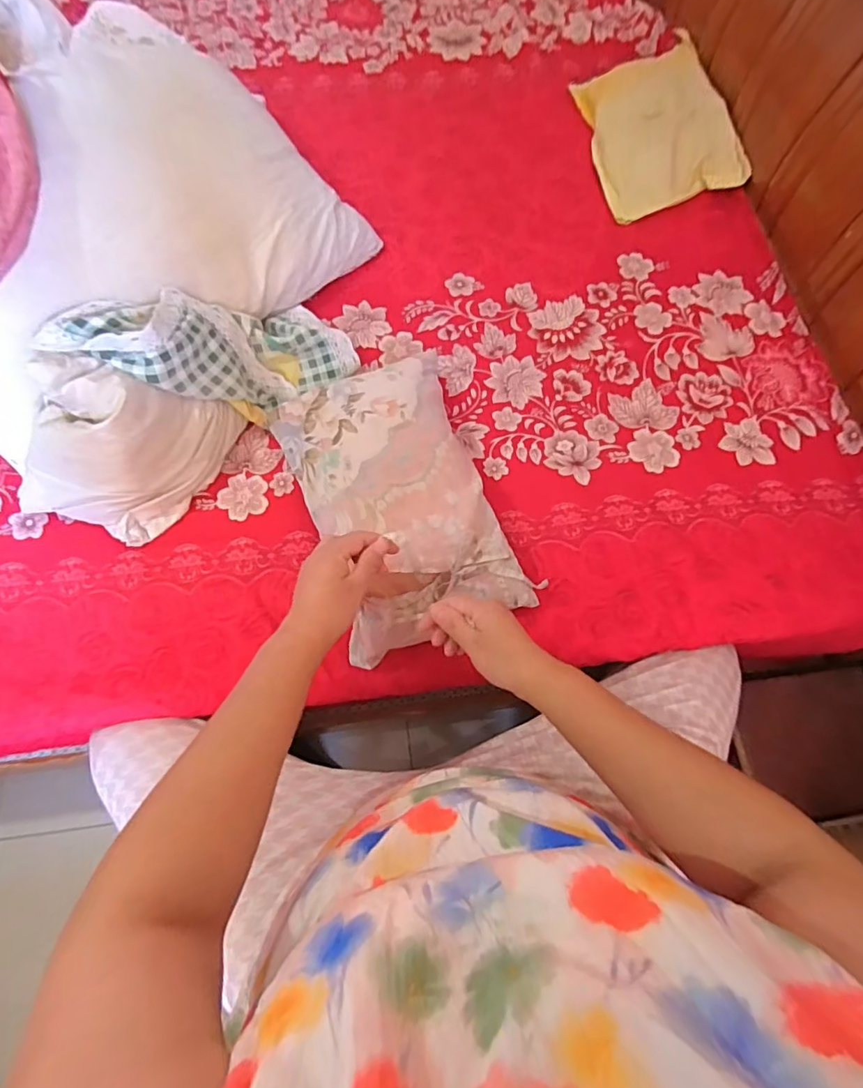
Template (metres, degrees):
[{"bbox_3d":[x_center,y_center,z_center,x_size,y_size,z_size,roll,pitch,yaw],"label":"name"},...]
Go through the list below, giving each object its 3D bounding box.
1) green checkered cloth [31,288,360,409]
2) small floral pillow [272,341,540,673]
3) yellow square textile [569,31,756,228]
[{"bbox_3d":[-0.293,-0.264,0.723,0.382,0.101,0.167,-12,67,-40],"label":"green checkered cloth"},{"bbox_3d":[-0.043,-0.070,0.664,0.230,0.098,0.373,-20,72,-9],"label":"small floral pillow"},{"bbox_3d":[0.407,-0.770,0.976,0.220,0.084,0.360,-9,70,-5],"label":"yellow square textile"}]

